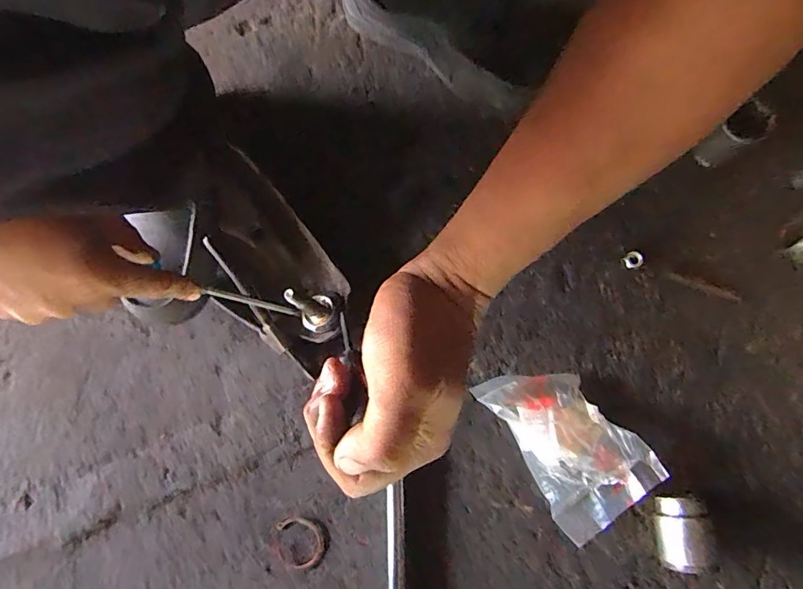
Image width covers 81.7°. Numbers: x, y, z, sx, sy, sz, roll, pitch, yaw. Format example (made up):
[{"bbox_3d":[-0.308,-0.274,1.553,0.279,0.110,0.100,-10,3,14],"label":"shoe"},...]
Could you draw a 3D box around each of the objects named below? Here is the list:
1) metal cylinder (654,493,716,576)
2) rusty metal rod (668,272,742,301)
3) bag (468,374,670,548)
[{"bbox_3d":[0.248,0.212,0.417,0.036,0.048,0.060,3,75,3],"label":"metal cylinder"},{"bbox_3d":[0.322,-0.009,0.492,0.073,0.004,0.009,22,77,8],"label":"rusty metal rod"},{"bbox_3d":[0.151,0.135,0.440,0.108,0.039,0.163,-39,77,-8],"label":"bag"}]

